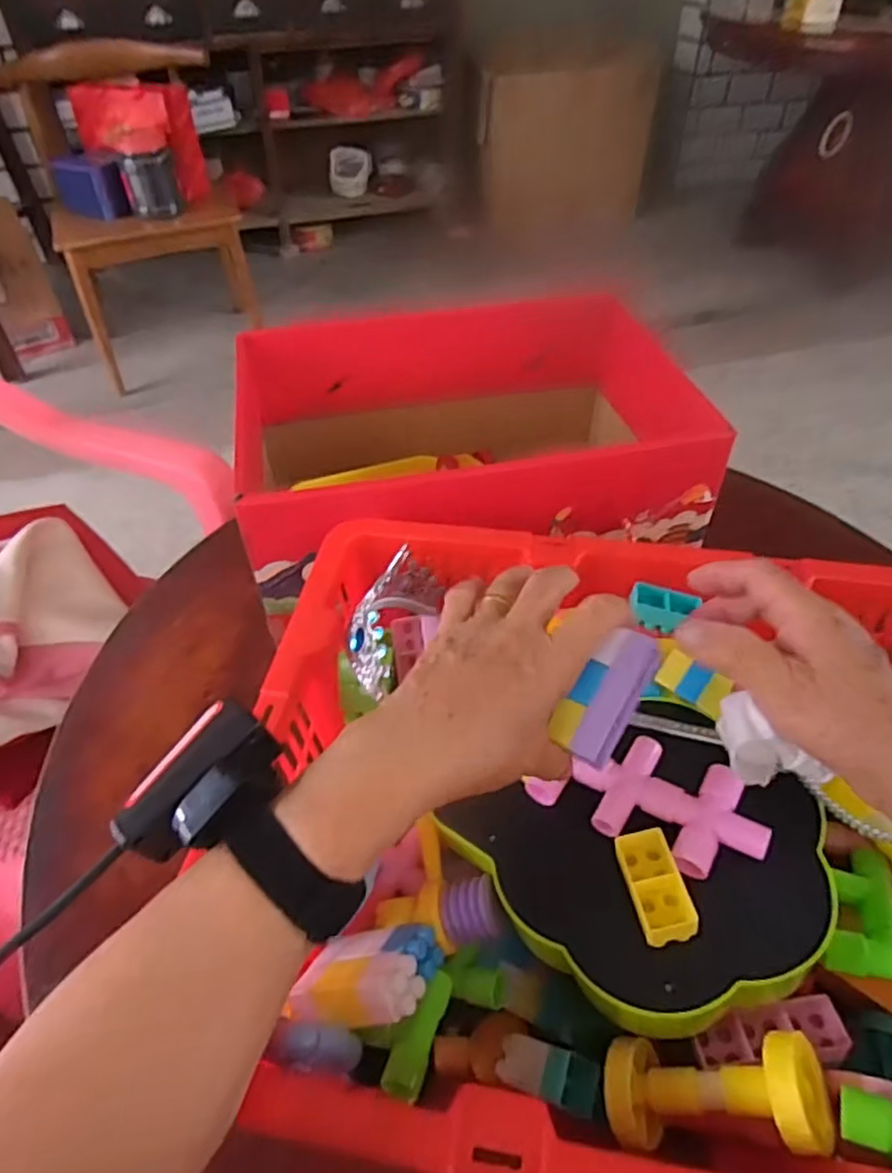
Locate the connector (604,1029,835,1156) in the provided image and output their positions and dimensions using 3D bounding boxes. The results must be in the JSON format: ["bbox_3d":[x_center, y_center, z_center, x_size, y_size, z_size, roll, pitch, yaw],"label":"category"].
[{"bbox_3d":[0.123,0.233,0.313,0.092,0.034,0.042,-22,40,25],"label":"connector"}]

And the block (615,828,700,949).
[{"bbox_3d":[0.102,0.145,0.330,0.027,0.017,0.048,-7,46,-6],"label":"block"}]

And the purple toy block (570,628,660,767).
[{"bbox_3d":[0.087,0.057,0.347,0.021,0.012,0.069,24,82,22],"label":"purple toy block"}]

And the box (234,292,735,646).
[{"bbox_3d":[0.013,-0.132,0.654,0.379,0.183,0.312,-7,46,-6],"label":"box"}]

